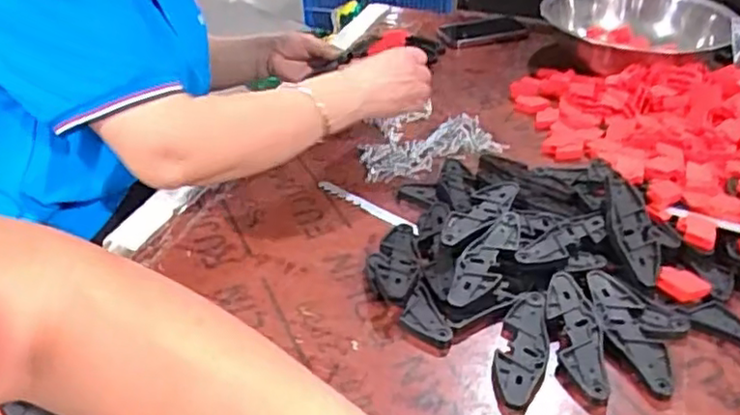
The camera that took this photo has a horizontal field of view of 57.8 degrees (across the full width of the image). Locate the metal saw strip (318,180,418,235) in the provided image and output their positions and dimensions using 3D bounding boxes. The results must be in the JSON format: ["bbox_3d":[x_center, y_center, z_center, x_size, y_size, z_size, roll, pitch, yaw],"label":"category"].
[{"bbox_3d":[-0.002,-0.001,0.756,0.149,0.008,0.019,27,44,33],"label":"metal saw strip"}]

